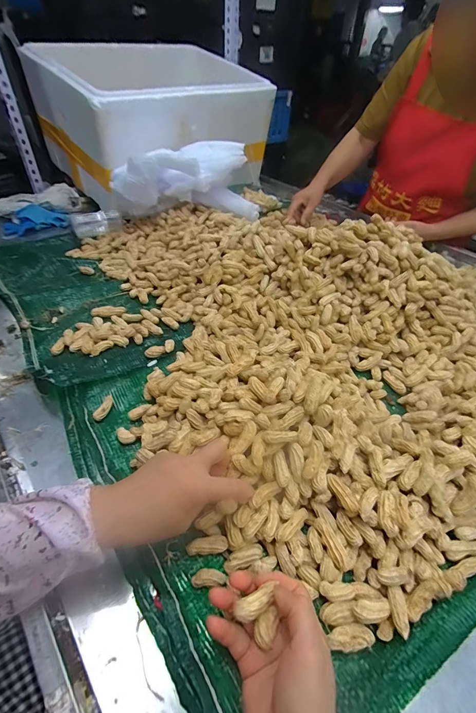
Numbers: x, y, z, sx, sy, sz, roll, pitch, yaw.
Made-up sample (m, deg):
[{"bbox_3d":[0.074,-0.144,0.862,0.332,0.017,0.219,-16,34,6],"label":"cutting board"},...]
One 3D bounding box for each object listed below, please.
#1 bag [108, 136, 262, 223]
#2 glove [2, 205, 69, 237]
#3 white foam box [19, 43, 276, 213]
[{"bbox_3d":[-0.135,-0.446,0.808,0.345,0.126,0.151,-7,46,-9],"label":"bag"},{"bbox_3d":[-0.567,-0.383,0.890,0.161,0.035,0.115,-23,51,-24],"label":"glove"},{"bbox_3d":[-0.255,-0.779,1.052,0.656,0.338,0.504,-30,54,-28],"label":"white foam box"}]

